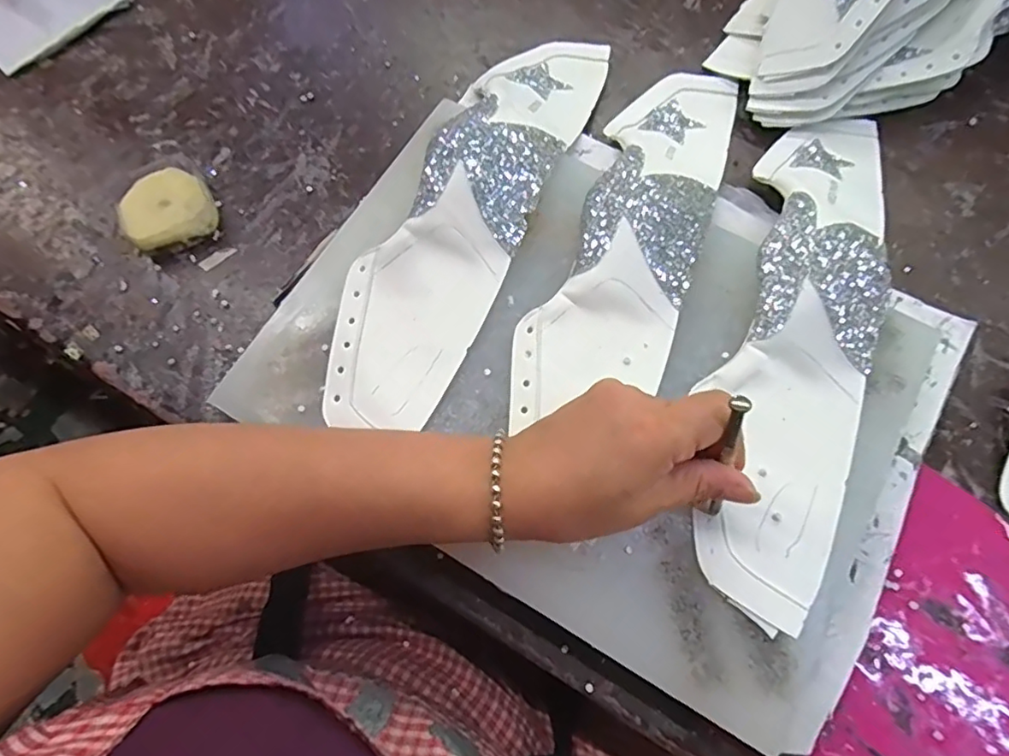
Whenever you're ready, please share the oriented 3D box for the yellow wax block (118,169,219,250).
[{"bbox_3d":[-0.253,-0.126,0.438,0.060,0.027,0.057,-31,72,-10],"label":"yellow wax block"}]

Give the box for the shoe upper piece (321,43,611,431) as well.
[{"bbox_3d":[-0.018,-0.134,0.408,0.094,0.079,0.379,20,71,8],"label":"shoe upper piece"}]

